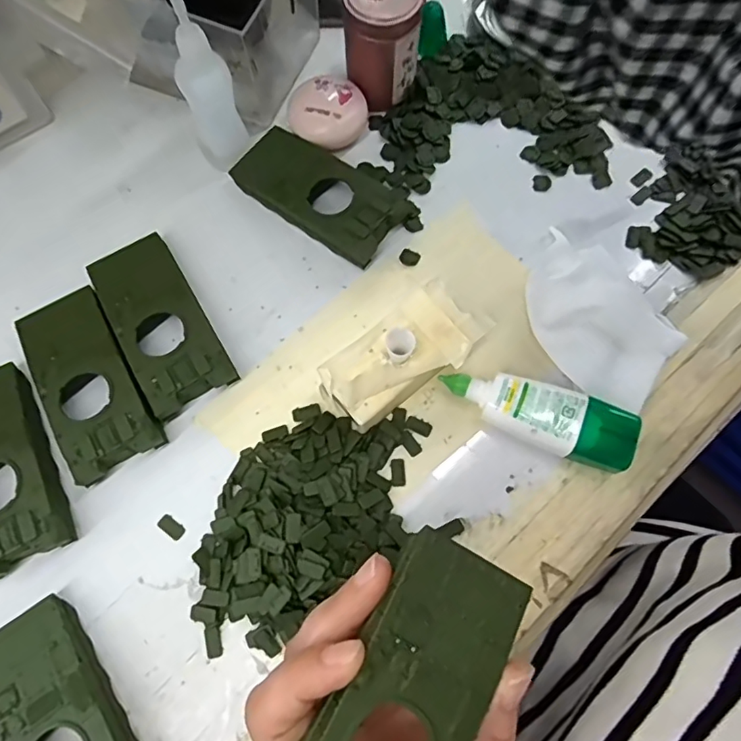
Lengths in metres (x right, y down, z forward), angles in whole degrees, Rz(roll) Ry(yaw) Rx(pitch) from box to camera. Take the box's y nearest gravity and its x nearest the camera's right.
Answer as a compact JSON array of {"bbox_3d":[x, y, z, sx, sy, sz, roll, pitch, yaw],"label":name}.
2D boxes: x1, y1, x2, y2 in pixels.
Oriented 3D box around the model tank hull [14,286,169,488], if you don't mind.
[{"bbox_3d":[-0.152,0.005,0.287,0.047,0.020,0.105,-31,75,-8],"label":"model tank hull"}]

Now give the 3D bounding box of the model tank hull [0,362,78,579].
[{"bbox_3d":[-0.189,0.049,0.275,0.049,0.019,0.104,-27,75,-7],"label":"model tank hull"}]

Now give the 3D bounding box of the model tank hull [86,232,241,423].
[{"bbox_3d":[-0.117,-0.028,0.297,0.045,0.019,0.105,-30,75,-8],"label":"model tank hull"}]

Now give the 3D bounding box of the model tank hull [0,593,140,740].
[{"bbox_3d":[-0.140,0.160,0.240,0.047,0.020,0.103,-34,76,-9],"label":"model tank hull"}]

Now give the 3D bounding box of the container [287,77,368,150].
[{"bbox_3d":[-0.027,-0.159,0.335,0.047,0.021,0.041,2,73,1],"label":"container"}]

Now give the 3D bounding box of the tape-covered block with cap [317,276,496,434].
[{"bbox_3d":[0.018,-0.007,0.278,0.089,0.044,0.048,-39,77,-10],"label":"tape-covered block with cap"}]

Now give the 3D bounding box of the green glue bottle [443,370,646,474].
[{"bbox_3d":[0.085,0.024,0.277,0.095,0.024,0.032,18,74,6],"label":"green glue bottle"}]

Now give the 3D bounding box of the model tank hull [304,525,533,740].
[{"bbox_3d":[0.011,0.106,0.168,0.046,0.012,0.104,31,74,9],"label":"model tank hull"}]

